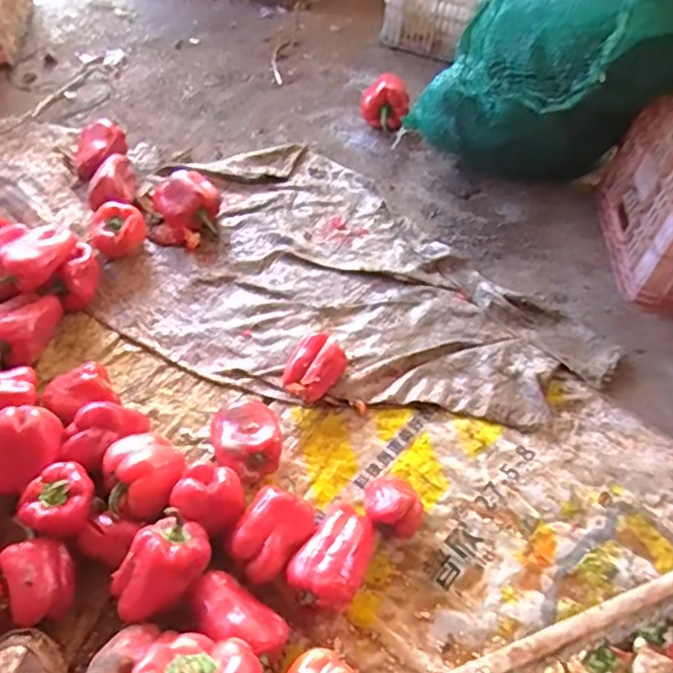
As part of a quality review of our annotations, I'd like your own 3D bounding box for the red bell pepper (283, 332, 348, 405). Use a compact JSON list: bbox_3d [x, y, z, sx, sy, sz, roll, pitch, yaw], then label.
[{"bbox_3d":[-0.035,0.052,0.979,0.083,0.067,0.097,33,58,19],"label":"red bell pepper"}]

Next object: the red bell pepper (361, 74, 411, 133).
[{"bbox_3d":[0.104,-0.490,1.401,0.100,0.088,0.097,8,53,2],"label":"red bell pepper"}]

